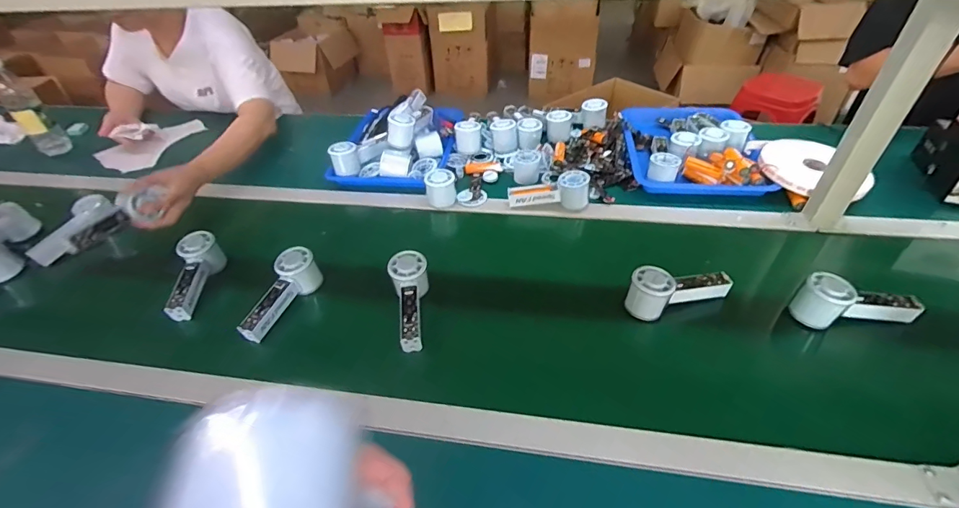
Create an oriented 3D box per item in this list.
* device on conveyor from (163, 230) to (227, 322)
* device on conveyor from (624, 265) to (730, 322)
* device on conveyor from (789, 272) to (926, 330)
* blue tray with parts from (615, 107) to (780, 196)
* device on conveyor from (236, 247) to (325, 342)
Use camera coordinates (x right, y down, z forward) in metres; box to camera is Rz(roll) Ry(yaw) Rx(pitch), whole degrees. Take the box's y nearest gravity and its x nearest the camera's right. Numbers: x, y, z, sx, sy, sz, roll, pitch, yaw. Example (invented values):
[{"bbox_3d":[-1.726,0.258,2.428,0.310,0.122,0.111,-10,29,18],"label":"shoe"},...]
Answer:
[{"bbox_3d":[-0.454,0.040,0.689,0.051,0.071,0.156,-1,59,2],"label":"device on conveyor"},{"bbox_3d":[0.285,0.055,0.634,0.146,0.080,0.049,-10,43,-9],"label":"device on conveyor"},{"bbox_3d":[0.511,0.068,0.587,0.147,0.058,0.057,-1,42,2],"label":"device on conveyor"},{"bbox_3d":[0.438,-0.240,0.917,0.243,0.068,0.328,3,42,6],"label":"blue tray with parts"},{"bbox_3d":[-0.301,0.064,0.660,0.047,0.068,0.153,16,60,20],"label":"device on conveyor"}]

